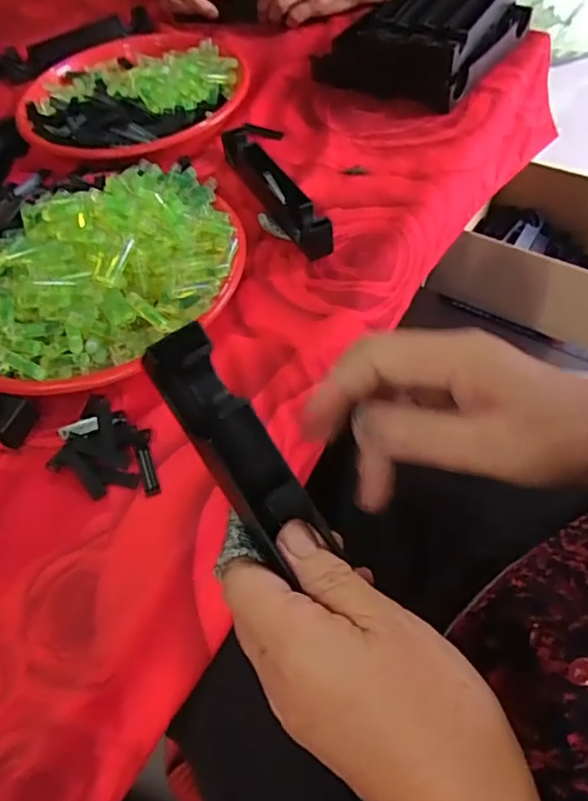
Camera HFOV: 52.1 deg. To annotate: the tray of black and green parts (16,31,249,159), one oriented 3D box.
[{"bbox_3d":[-0.171,-0.326,0.641,0.238,0.032,0.204,-13,52,-4],"label":"tray of black and green parts"}]

